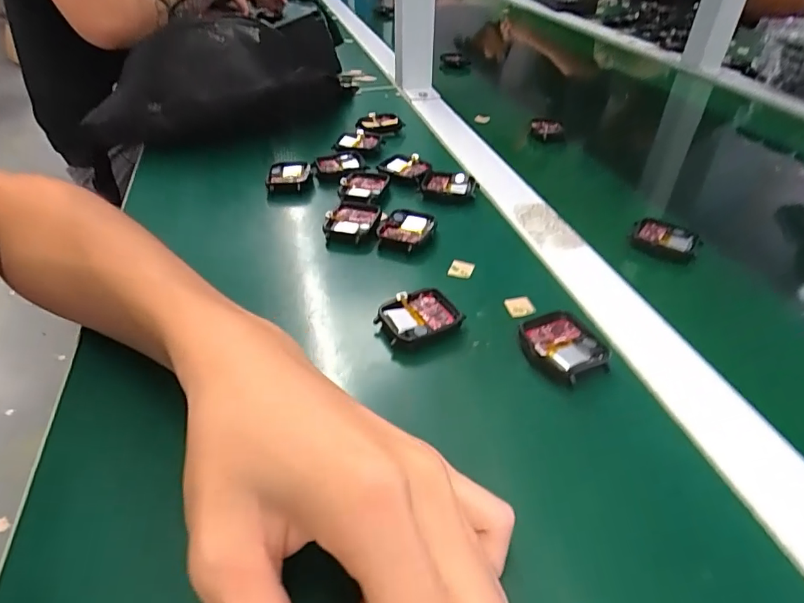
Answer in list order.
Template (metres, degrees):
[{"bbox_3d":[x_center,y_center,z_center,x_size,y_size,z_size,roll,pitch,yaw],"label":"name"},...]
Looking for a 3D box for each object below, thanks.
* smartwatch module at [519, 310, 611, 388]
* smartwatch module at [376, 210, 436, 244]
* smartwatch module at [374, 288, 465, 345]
[{"bbox_3d":[0.089,0.025,0.275,0.038,0.012,0.045,-18,43,-21],"label":"smartwatch module"},{"bbox_3d":[0.004,-0.054,0.367,0.036,0.008,0.040,16,42,18],"label":"smartwatch module"},{"bbox_3d":[0.008,0.010,0.293,0.047,0.013,0.034,-17,42,-20],"label":"smartwatch module"}]

